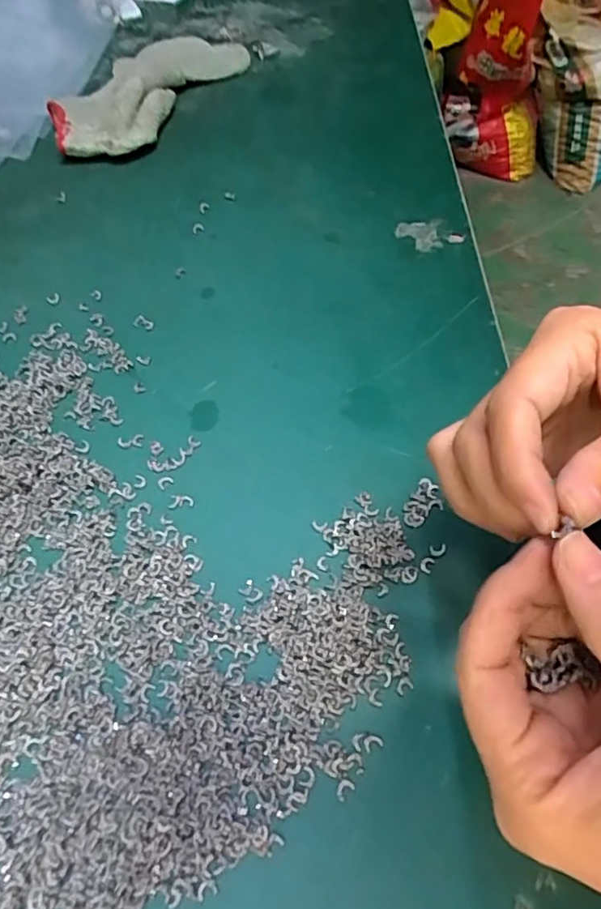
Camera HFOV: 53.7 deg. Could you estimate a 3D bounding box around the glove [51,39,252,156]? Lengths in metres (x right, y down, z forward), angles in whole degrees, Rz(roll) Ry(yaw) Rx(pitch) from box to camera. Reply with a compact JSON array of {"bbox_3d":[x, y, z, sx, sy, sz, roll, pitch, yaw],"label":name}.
[{"bbox_3d":[-0.135,-0.315,0.503,0.098,0.035,0.196,24,61,15],"label":"glove"}]

